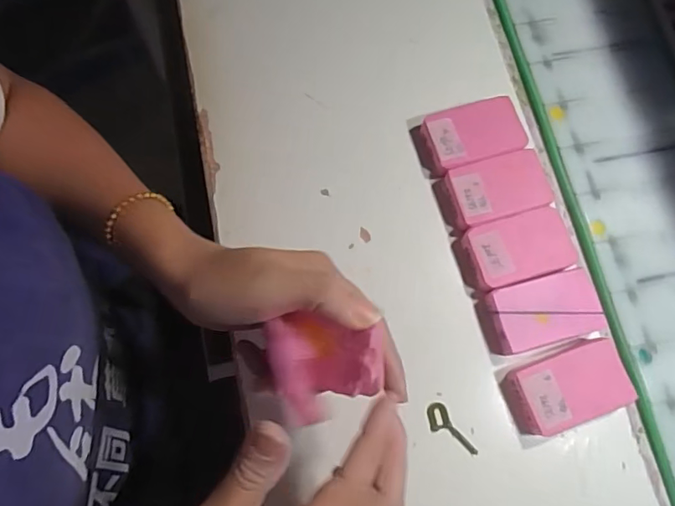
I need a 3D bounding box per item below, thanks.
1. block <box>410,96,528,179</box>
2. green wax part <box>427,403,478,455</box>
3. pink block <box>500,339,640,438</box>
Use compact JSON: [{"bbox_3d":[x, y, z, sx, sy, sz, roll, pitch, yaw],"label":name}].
[{"bbox_3d":[0.100,-0.089,0.381,0.080,0.016,0.046,-18,76,-5],"label":"block"},{"bbox_3d":[0.074,0.119,0.333,0.016,0.004,0.041,-33,78,-9],"label":"green wax part"},{"bbox_3d":[0.153,0.089,0.336,0.074,0.019,0.046,-18,76,-5],"label":"pink block"}]

